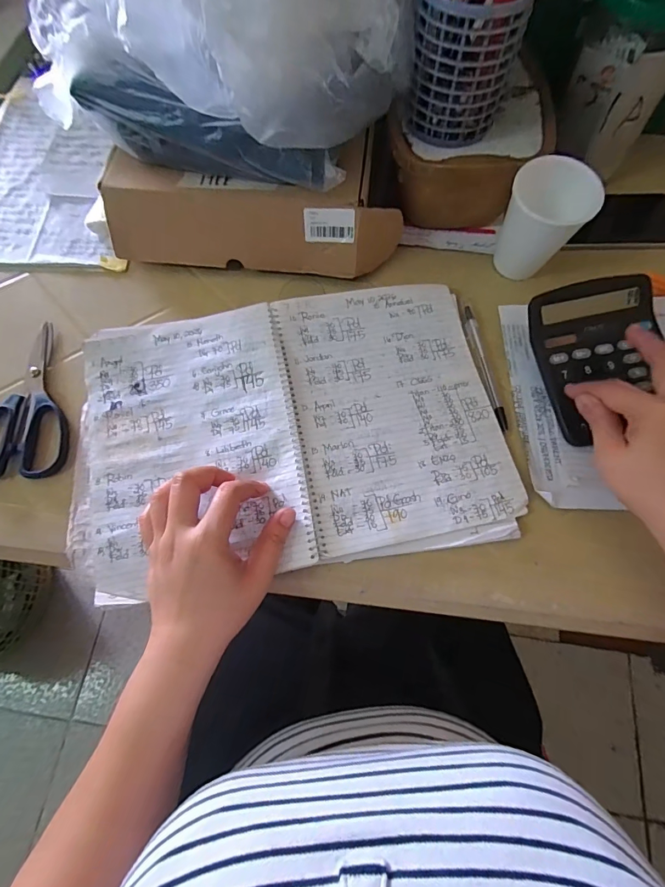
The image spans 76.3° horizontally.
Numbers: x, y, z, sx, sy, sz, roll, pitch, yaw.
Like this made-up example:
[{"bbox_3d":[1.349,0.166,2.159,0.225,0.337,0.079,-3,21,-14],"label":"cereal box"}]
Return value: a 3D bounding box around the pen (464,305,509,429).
[{"bbox_3d":[0.149,-0.076,0.413,0.012,0.005,0.137,-9,70,-3],"label":"pen"}]

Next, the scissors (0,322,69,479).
[{"bbox_3d":[-0.290,-0.047,0.405,0.084,0.005,0.165,-1,67,-1],"label":"scissors"}]

